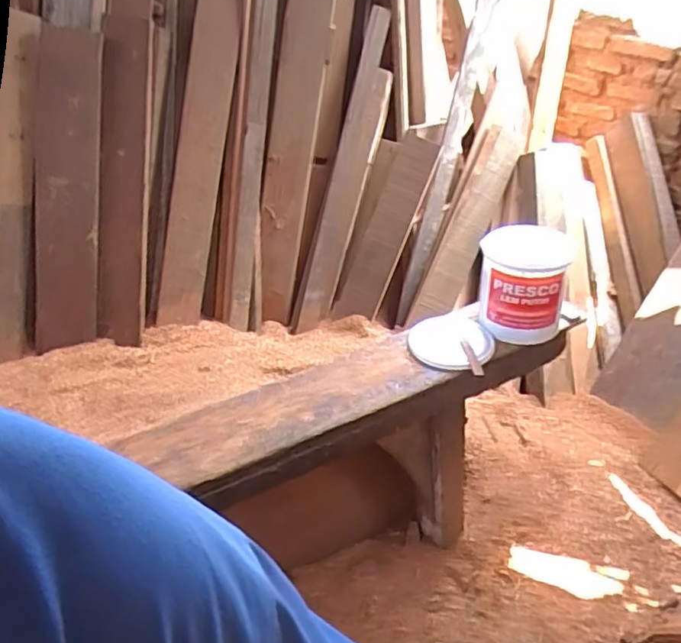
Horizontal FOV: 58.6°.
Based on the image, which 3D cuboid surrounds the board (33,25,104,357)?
[{"bbox_3d":[-0.625,-0.288,1.383,0.132,0.709,0.027,1,11,-20],"label":"board"}]

